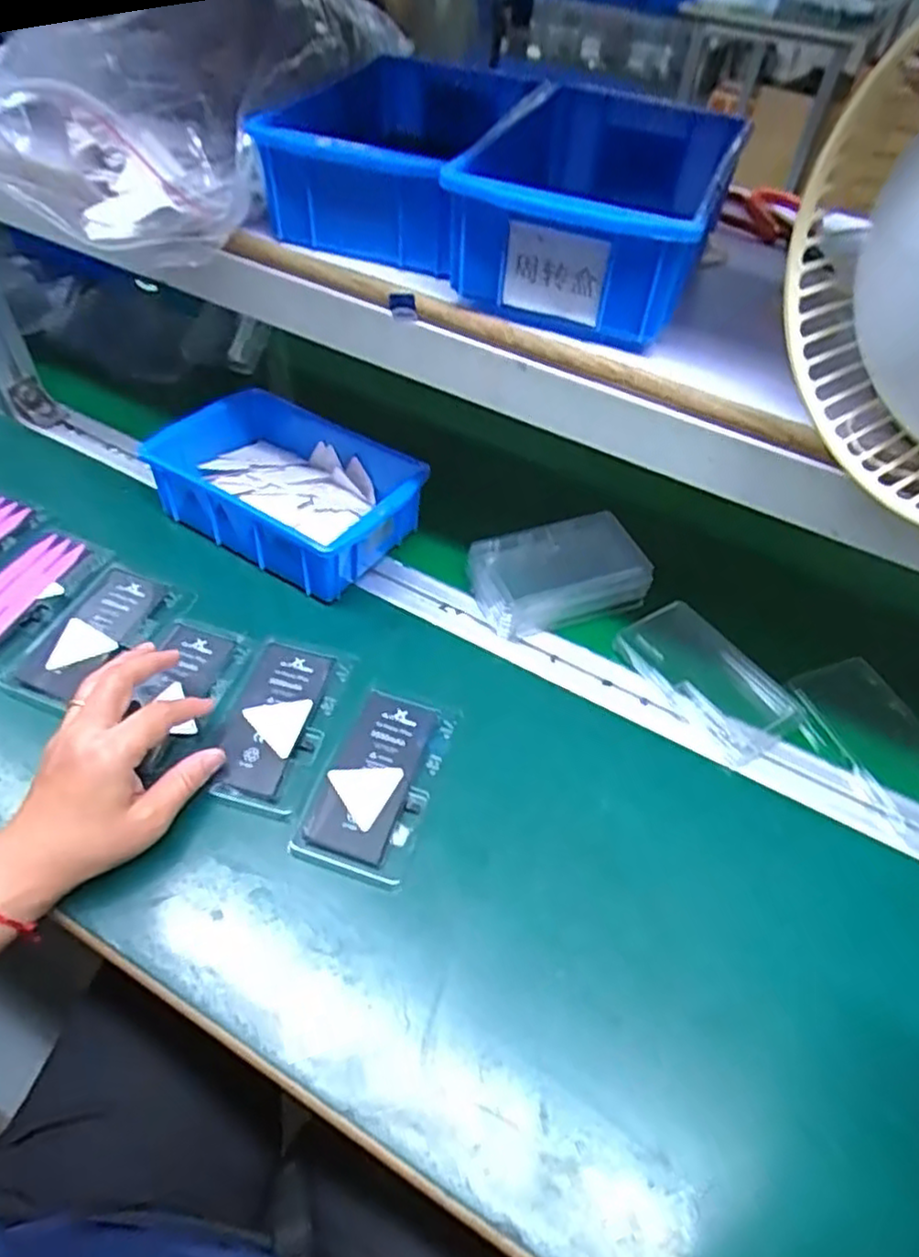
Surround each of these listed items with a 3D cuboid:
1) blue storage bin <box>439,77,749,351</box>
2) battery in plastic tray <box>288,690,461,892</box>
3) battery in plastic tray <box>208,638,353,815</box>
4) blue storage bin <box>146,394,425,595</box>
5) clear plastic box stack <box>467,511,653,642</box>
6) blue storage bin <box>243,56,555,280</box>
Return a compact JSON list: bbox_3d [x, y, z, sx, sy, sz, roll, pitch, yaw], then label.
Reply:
[{"bbox_3d":[0.078,-0.244,0.421,0.134,0.071,0.190,20,51,11],"label":"blue storage bin"},{"bbox_3d":[-0.052,0.097,0.466,0.074,0.011,0.125,17,50,9],"label":"battery in plastic tray"},{"bbox_3d":[-0.121,0.061,0.488,0.069,0.008,0.123,12,50,5],"label":"battery in plastic tray"},{"bbox_3d":[-0.137,-0.117,0.595,0.199,0.062,0.142,31,54,20],"label":"blue storage bin"},{"bbox_3d":[0.081,-0.047,0.571,0.130,0.043,0.078,-14,52,-17],"label":"clear plastic box stack"},{"bbox_3d":[-0.029,-0.303,0.459,0.132,0.069,0.231,15,50,7],"label":"blue storage bin"}]

